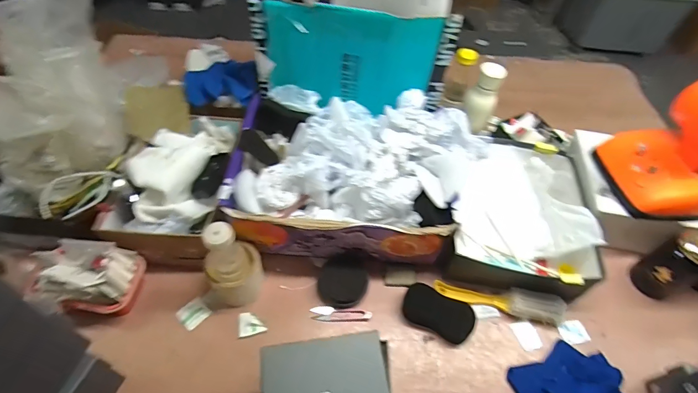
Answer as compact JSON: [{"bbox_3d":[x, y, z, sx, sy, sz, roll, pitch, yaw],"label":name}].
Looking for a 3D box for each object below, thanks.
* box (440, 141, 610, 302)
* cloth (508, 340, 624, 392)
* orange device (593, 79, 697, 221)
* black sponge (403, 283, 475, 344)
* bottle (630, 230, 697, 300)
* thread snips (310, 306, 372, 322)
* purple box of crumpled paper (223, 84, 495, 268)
[{"bbox_3d":[0.340,0.037,0.770,0.250,0.114,0.315,15,54,7],"label":"box"},{"bbox_3d":[0.366,0.296,0.594,0.213,0.040,0.133,15,54,8],"label":"cloth"},{"bbox_3d":[0.603,-0.083,0.659,0.210,0.194,0.171,4,53,-1],"label":"orange device"},{"bbox_3d":[0.156,0.202,0.669,0.120,0.029,0.059,23,55,13],"label":"black sponge"},{"bbox_3d":[0.575,0.120,0.670,0.077,0.150,0.058,38,60,23],"label":"bottle"},{"bbox_3d":[-0.014,0.208,0.671,0.103,0.013,0.025,5,53,1],"label":"thread snips"},{"bbox_3d":[0.004,-0.039,0.717,0.432,0.173,0.278,8,53,3],"label":"purple box of crumpled paper"}]

